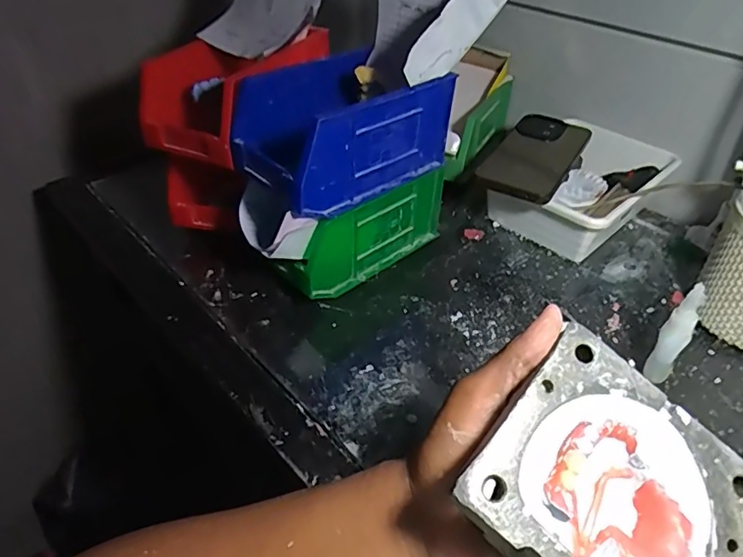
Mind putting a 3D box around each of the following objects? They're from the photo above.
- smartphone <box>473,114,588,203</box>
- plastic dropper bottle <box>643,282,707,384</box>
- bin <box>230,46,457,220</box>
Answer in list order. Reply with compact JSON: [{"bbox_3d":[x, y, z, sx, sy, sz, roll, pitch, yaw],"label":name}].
[{"bbox_3d":[0.173,-0.131,0.560,0.078,0.008,0.167,24,47,21],"label":"smartphone"},{"bbox_3d":[0.231,0.041,0.405,0.019,0.083,0.020,28,25,27],"label":"plastic dropper bottle"},{"bbox_3d":[-0.026,-0.127,0.459,0.167,0.089,0.102,-29,49,-30],"label":"bin"}]

